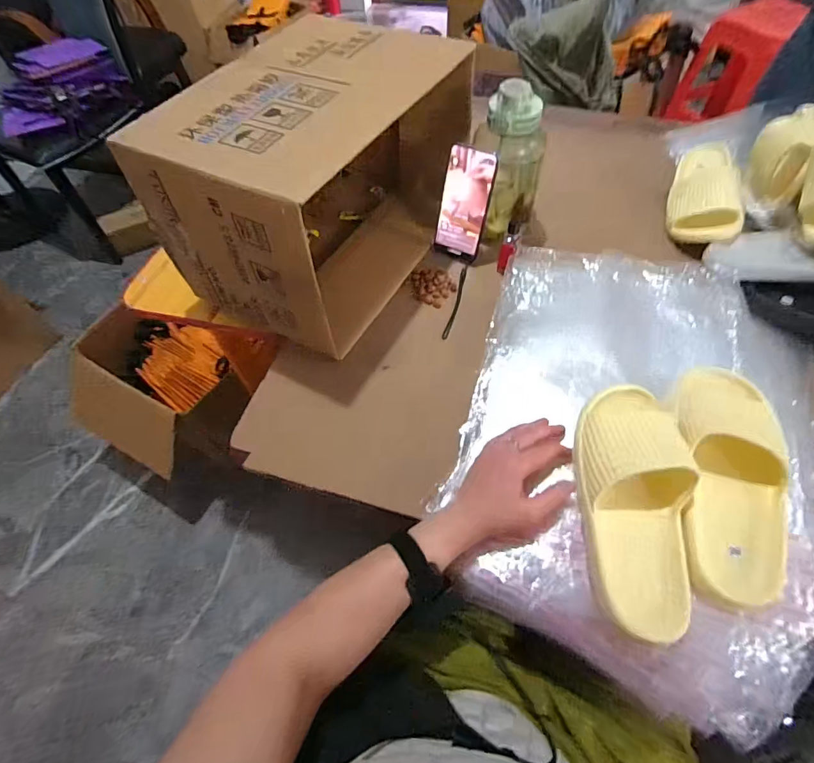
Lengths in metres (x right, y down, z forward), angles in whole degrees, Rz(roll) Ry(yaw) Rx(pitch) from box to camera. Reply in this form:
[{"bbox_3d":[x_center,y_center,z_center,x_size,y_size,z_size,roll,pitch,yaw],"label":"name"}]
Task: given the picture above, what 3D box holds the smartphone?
[{"bbox_3d":[0.086,-0.263,0.668,0.073,0.156,0.011,23,40,18],"label":"smartphone"}]

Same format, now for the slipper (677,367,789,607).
[{"bbox_3d":[0.329,0.082,0.444,0.106,0.057,0.240,14,59,13],"label":"slipper"}]

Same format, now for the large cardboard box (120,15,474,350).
[{"bbox_3d":[-0.115,-0.299,0.647,0.271,0.242,0.420,25,62,19],"label":"large cardboard box"}]

